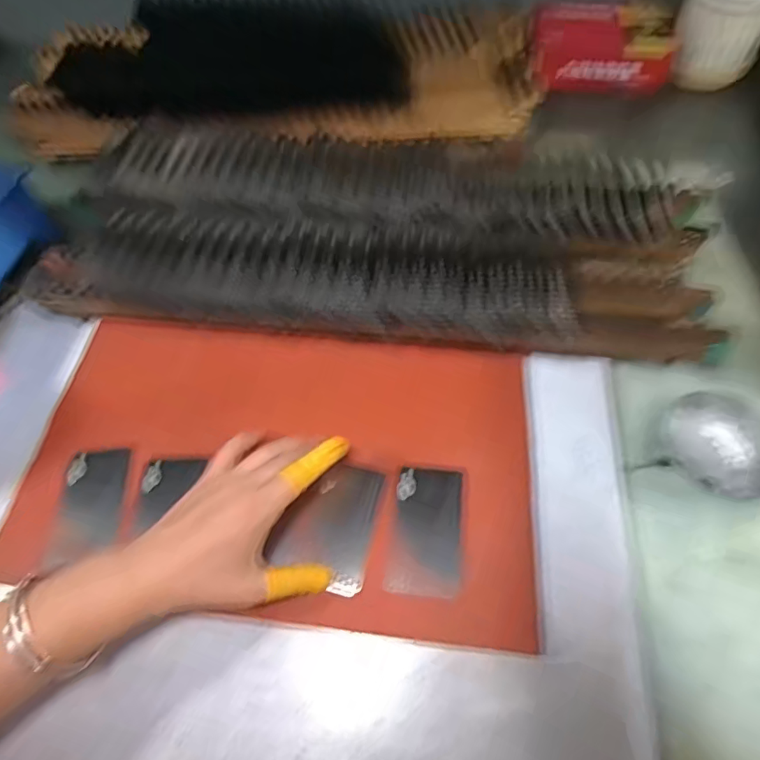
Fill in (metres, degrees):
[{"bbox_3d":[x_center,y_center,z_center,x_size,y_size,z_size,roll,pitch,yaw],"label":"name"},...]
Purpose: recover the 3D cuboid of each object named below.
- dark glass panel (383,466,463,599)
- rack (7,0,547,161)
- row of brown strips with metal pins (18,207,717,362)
[{"bbox_3d":[0.034,0.107,0.352,0.049,0.005,0.086,10,67,1],"label":"dark glass panel"},{"bbox_3d":[-0.107,-0.330,0.533,0.537,0.067,0.181,0,59,2],"label":"rack"},{"bbox_3d":[-0.022,-0.066,0.405,0.566,0.088,0.094,7,60,7],"label":"row of brown strips with metal pins"}]

